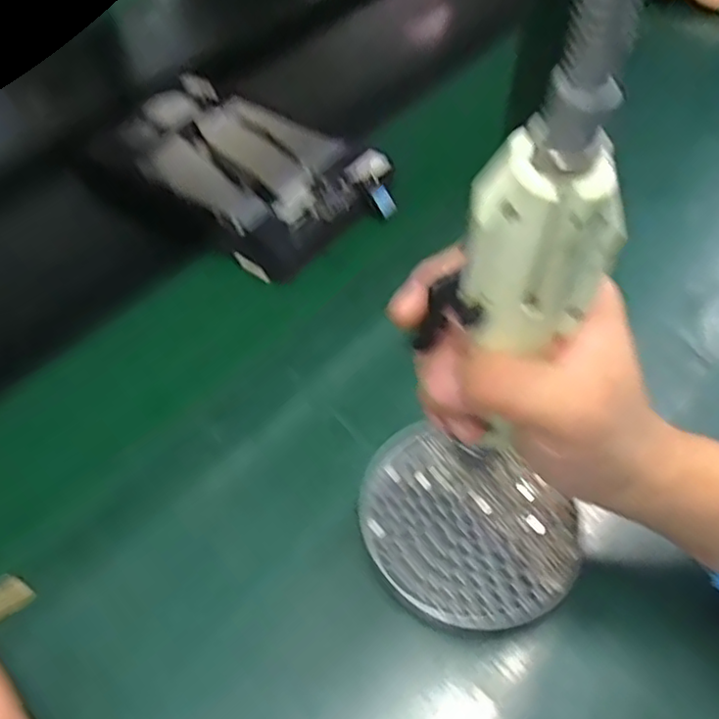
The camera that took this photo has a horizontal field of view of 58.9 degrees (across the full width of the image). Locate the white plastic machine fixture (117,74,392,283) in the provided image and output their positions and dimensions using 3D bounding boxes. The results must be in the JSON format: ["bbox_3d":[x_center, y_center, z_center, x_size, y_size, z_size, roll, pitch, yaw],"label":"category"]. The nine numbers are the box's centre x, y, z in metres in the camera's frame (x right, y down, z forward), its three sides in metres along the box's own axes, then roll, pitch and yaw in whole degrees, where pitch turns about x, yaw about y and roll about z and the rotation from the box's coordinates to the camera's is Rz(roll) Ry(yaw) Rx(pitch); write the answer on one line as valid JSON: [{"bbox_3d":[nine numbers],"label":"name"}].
[{"bbox_3d":[-0.101,-0.177,0.547,0.251,0.051,0.145,36,61,27],"label":"white plastic machine fixture"}]

